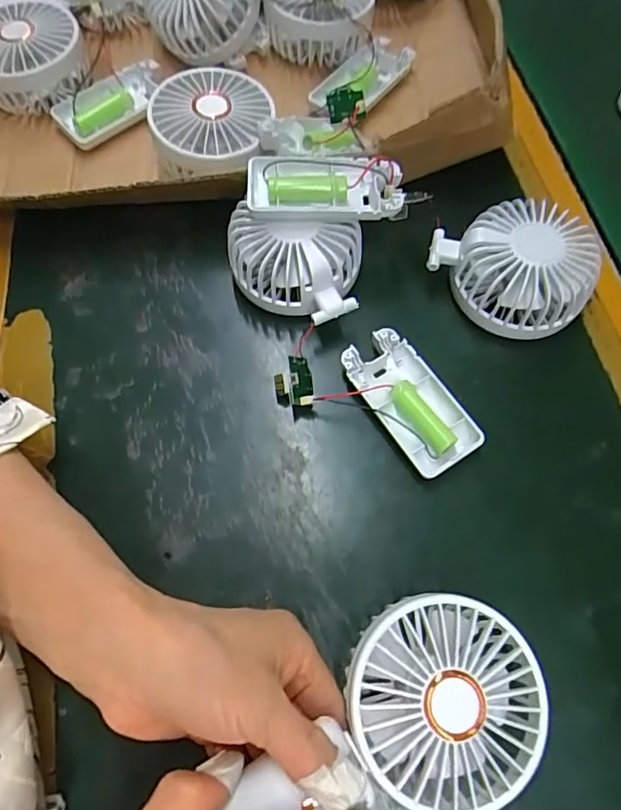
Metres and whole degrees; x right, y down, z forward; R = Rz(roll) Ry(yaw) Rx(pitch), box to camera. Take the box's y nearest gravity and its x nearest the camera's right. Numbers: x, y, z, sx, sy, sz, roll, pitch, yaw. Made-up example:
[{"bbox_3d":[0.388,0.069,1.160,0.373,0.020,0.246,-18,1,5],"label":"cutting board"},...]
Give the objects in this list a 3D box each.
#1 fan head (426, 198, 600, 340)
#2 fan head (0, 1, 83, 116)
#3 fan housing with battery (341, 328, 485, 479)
[{"bbox_3d":[0.131,-0.090,0.346,0.078,0.047,0.100,-42,74,-16],"label":"fan head"},{"bbox_3d":[-0.214,-0.264,0.408,0.075,0.046,0.075,0,68,0],"label":"fan head"},{"bbox_3d":[0.060,-0.002,0.326,0.045,0.019,0.092,-31,71,-12],"label":"fan housing with battery"}]

